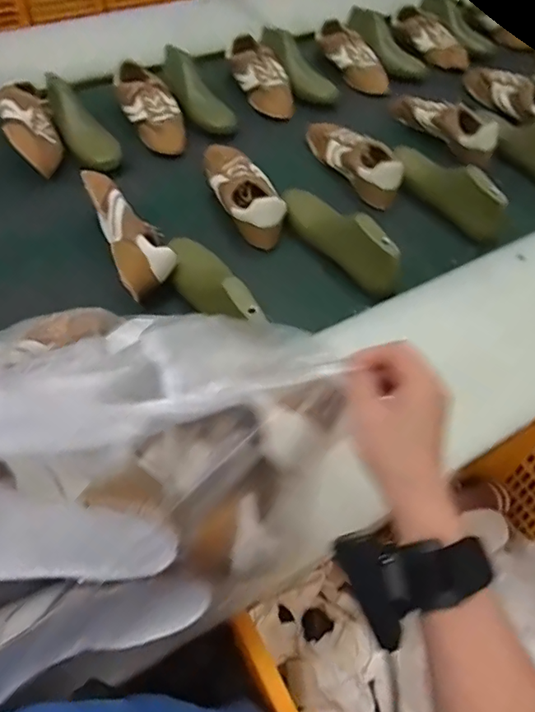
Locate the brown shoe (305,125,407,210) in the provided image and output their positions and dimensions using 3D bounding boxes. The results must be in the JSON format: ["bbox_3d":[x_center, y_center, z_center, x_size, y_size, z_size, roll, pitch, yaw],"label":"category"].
[{"bbox_3d":[0.171,-0.379,0.993,0.104,0.068,0.255,-25,58,-19],"label":"brown shoe"}]

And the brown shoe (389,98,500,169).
[{"bbox_3d":[0.358,-0.471,1.067,0.078,0.079,0.242,-29,60,-21],"label":"brown shoe"}]

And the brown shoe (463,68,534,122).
[{"bbox_3d":[0.557,-0.588,1.161,0.096,0.101,0.257,-16,56,-13],"label":"brown shoe"}]

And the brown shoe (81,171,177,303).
[{"bbox_3d":[-0.209,-0.192,0.790,0.083,0.082,0.235,-19,57,-15],"label":"brown shoe"}]

